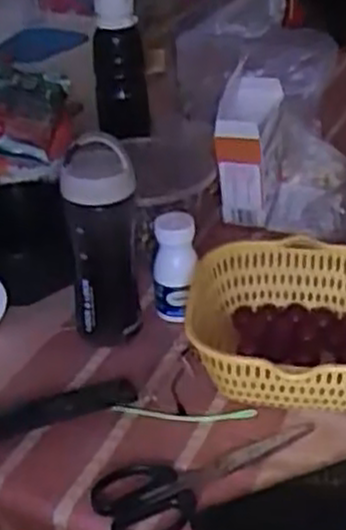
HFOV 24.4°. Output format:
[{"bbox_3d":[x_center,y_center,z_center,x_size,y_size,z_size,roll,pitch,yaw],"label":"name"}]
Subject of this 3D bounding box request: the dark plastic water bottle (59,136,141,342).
[{"bbox_3d":[-0.069,-0.025,0.778,0.066,0.210,0.076,-7,33,-7],"label":"dark plastic water bottle"}]

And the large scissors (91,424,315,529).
[{"bbox_3d":[0.027,0.167,0.663,0.196,0.015,0.074,-23,38,-28],"label":"large scissors"}]

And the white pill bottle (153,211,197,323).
[{"bbox_3d":[0.001,0.001,0.824,0.044,0.110,0.042,-5,33,-4],"label":"white pill bottle"}]

